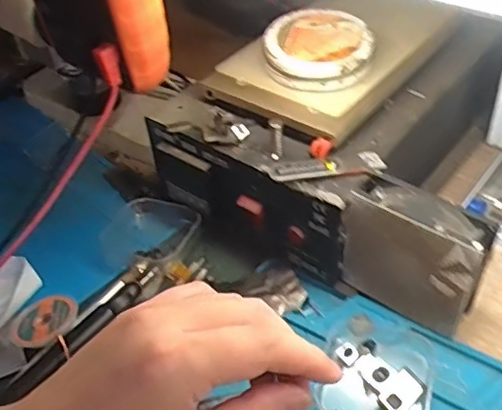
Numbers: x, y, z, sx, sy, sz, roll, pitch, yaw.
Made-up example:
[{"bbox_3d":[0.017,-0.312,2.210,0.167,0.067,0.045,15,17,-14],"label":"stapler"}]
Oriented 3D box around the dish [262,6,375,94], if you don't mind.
[{"bbox_3d":[0.046,-0.111,0.415,0.071,0.027,0.075,-3,44,4],"label":"dish"}]

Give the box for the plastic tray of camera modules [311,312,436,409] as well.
[{"bbox_3d":[0.075,0.097,0.350,0.063,0.012,0.076,13,47,20],"label":"plastic tray of camera modules"}]

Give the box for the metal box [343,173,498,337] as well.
[{"bbox_3d":[0.099,0.032,0.362,0.079,0.082,0.029,23,51,28],"label":"metal box"}]

